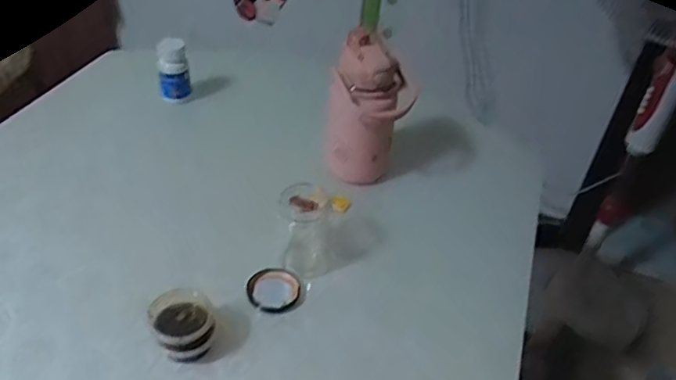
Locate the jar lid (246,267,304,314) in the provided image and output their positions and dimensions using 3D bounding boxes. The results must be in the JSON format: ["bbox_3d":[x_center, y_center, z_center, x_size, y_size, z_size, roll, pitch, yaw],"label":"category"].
[{"bbox_3d":[-0.081,0.125,0.743,0.070,0.013,0.062,32,45,29],"label":"jar lid"}]

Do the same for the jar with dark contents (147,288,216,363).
[{"bbox_3d":[-0.170,0.153,0.657,0.063,0.066,0.058,4,39,-3],"label":"jar with dark contents"}]

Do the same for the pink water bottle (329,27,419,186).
[{"bbox_3d":[0.045,-0.101,0.877,0.116,0.219,0.106,15,39,11],"label":"pink water bottle"}]

